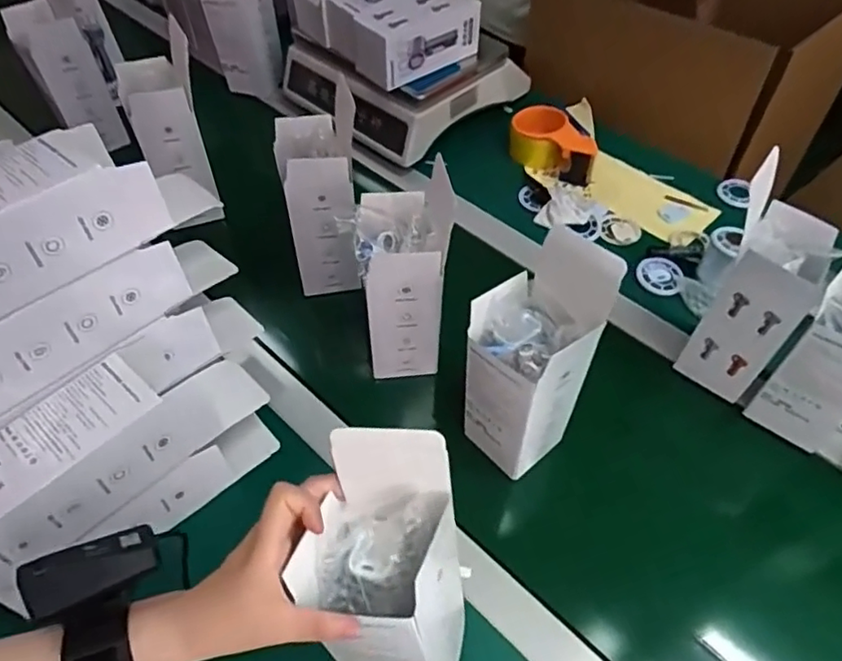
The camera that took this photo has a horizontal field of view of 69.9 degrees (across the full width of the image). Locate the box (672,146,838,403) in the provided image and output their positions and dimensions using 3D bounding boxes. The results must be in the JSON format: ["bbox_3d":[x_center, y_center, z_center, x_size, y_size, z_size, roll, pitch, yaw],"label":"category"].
[{"bbox_3d":[0.318,-0.039,0.576,0.085,0.219,0.095,24,59,19],"label":"box"}]

